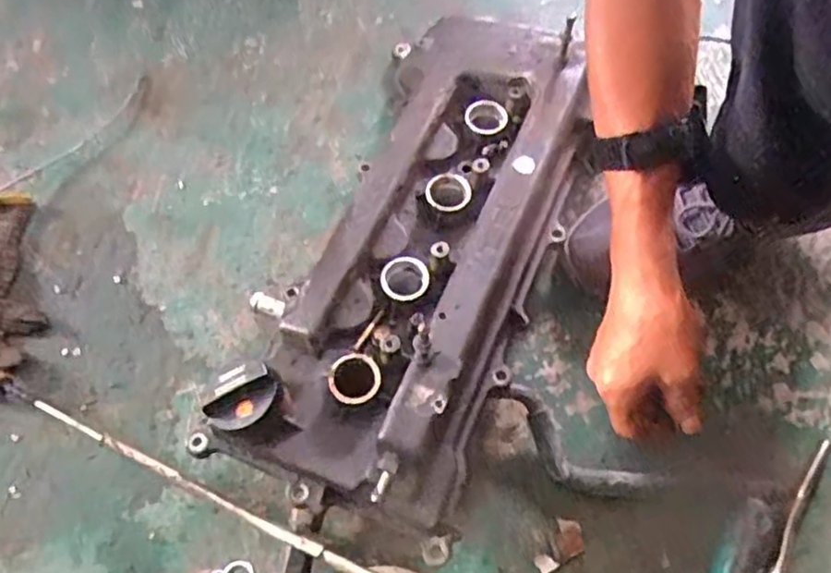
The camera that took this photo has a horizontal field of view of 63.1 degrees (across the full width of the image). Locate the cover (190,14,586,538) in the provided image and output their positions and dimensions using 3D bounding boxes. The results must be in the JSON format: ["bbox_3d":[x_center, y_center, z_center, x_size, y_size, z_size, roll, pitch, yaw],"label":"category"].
[{"bbox_3d":[0.010,-0.041,0.561,0.195,0.112,0.443,21,69,10],"label":"cover"}]

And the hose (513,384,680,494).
[{"bbox_3d":[0.130,0.133,0.529,0.140,0.024,0.048,29,70,12],"label":"hose"}]

